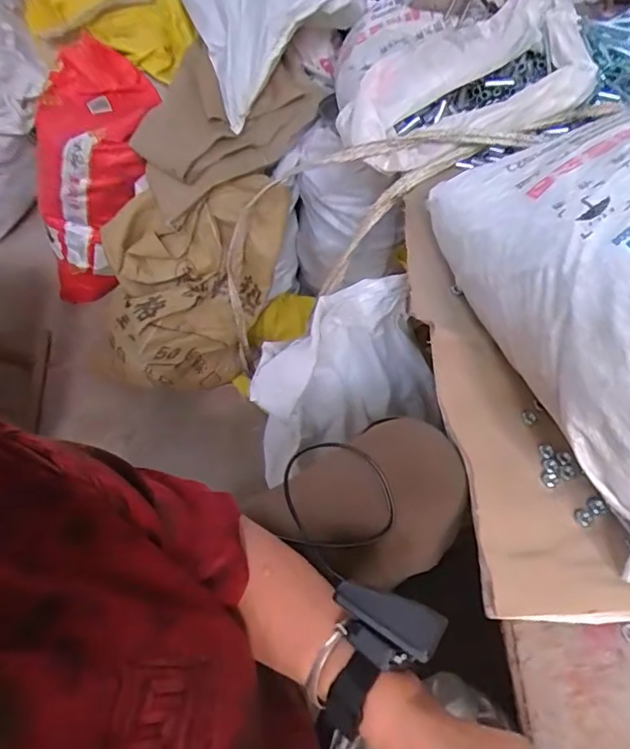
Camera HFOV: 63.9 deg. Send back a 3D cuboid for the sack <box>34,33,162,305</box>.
[{"bbox_3d":[-0.450,-0.351,1.022,0.164,0.513,0.246,-11,53,-41],"label":"sack"}]

